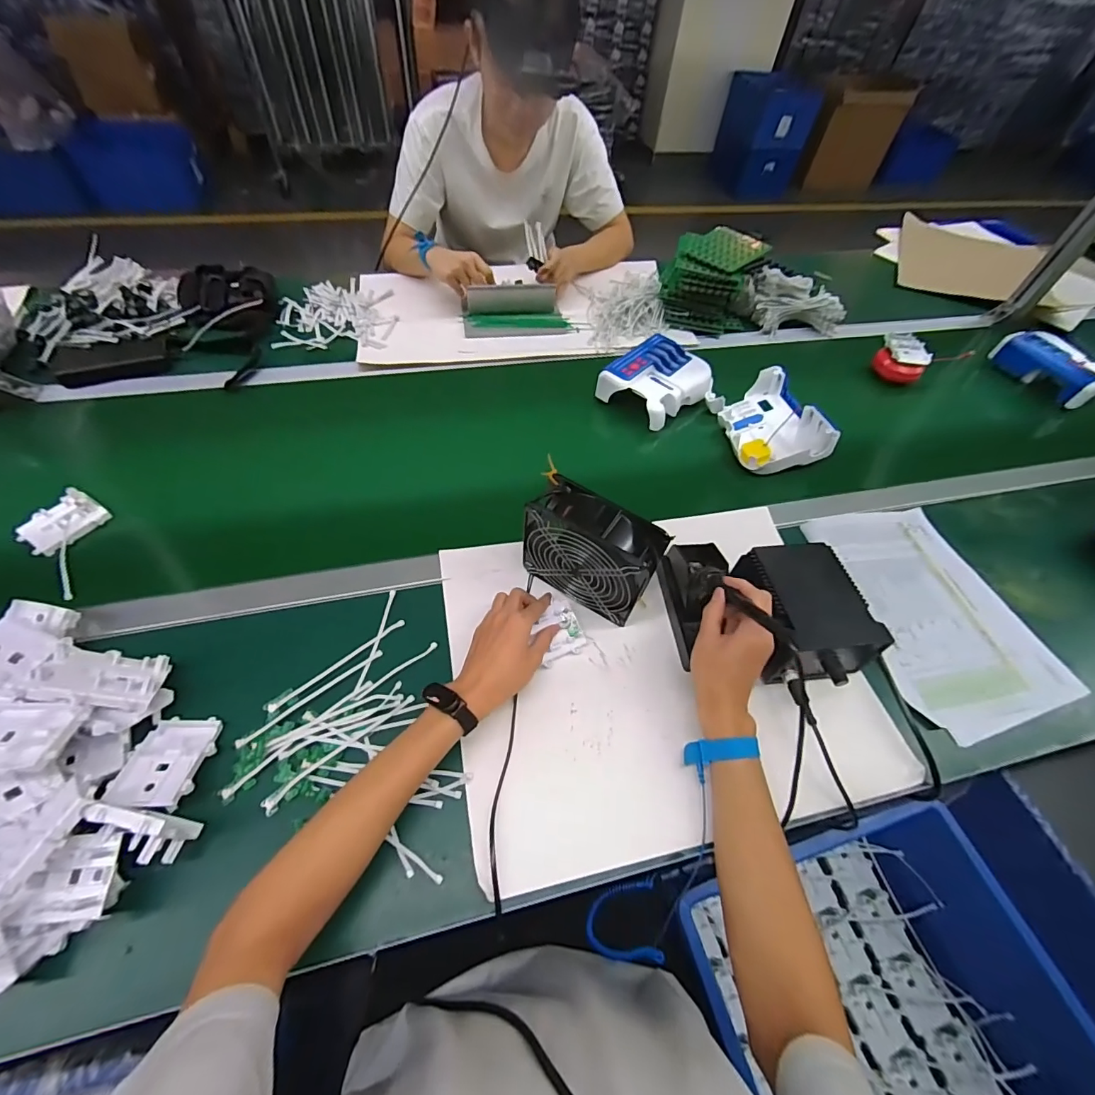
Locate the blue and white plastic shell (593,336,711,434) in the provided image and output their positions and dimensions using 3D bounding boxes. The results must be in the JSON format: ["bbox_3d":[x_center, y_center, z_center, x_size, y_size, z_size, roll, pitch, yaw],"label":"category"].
[{"bbox_3d":[0.196,-0.293,0.830,0.145,0.061,0.175,38,62,19],"label":"blue and white plastic shell"}]

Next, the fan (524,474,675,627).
[{"bbox_3d":[0.049,0.008,0.553,0.150,0.149,0.065,28,59,13],"label":"fan"}]

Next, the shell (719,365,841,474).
[{"bbox_3d":[0.368,-0.213,0.791,0.140,0.070,0.182,-8,58,-9],"label":"shell"}]

